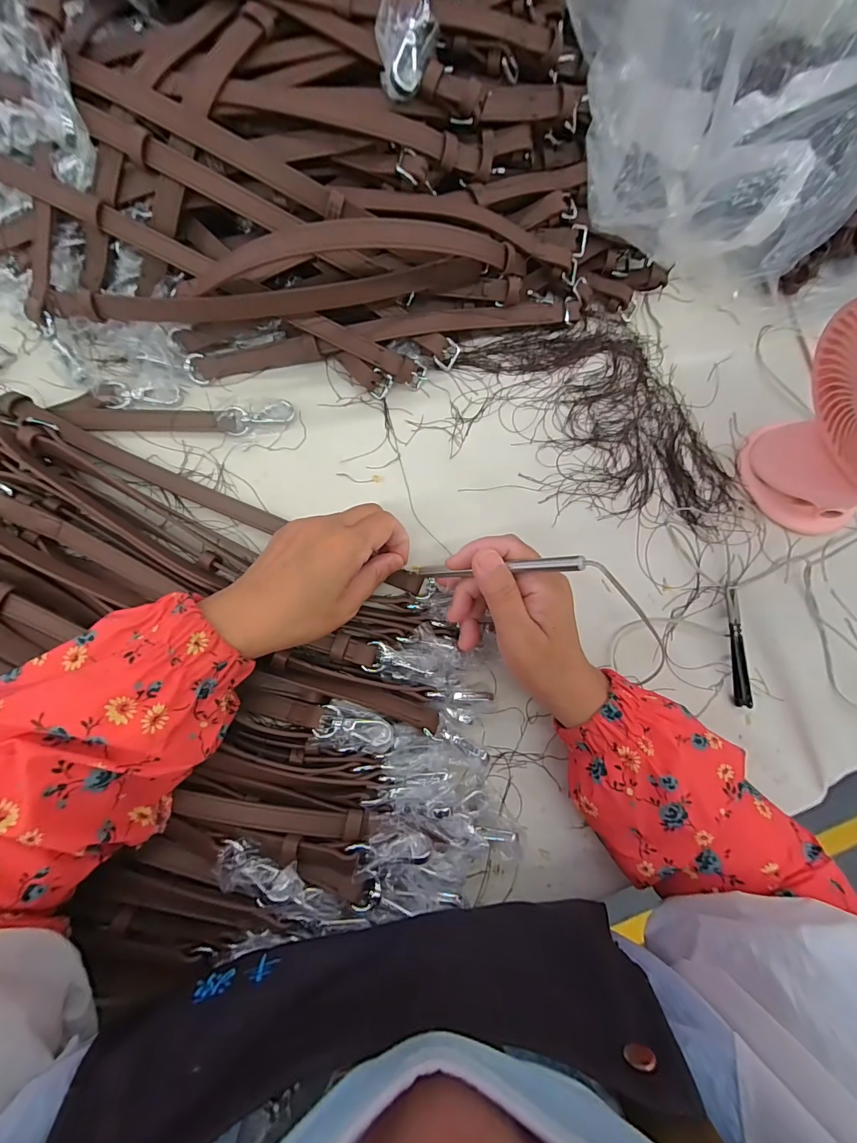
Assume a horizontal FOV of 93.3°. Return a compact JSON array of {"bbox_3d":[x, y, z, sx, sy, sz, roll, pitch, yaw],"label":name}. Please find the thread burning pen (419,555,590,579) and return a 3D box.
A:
[{"bbox_3d":[0.041,-0.003,0.271,0.005,0.127,0.008,12,79,-46],"label":"thread burning pen"}]

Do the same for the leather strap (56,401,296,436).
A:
[{"bbox_3d":[-0.297,-0.122,0.311,0.367,0.019,0.025,-2,83,-6],"label":"leather strap"}]

